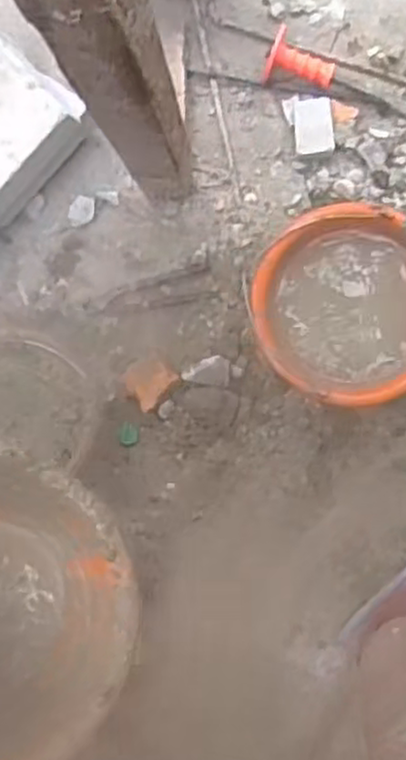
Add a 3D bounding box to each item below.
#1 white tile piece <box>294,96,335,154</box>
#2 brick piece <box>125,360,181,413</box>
[{"bbox_3d":[0.161,-0.370,1.066,0.057,0.008,0.075,2,103,28],"label":"white tile piece"},{"bbox_3d":[-0.083,0.000,1.118,0.072,0.049,0.079,0,93,8],"label":"brick piece"}]

